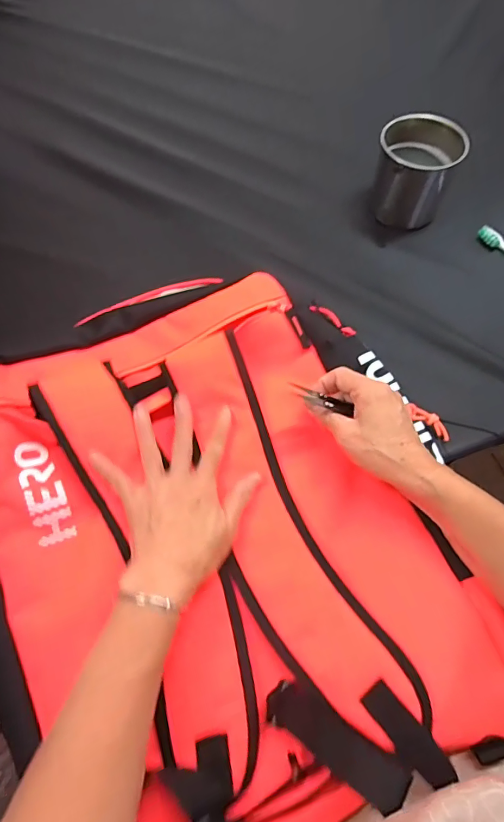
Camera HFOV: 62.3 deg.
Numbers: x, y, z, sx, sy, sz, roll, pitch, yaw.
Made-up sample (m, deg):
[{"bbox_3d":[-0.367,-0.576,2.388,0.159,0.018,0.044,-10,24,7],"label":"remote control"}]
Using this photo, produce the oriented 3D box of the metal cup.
[{"bbox_3d":[0.216,-0.316,0.565,0.099,0.121,0.099,0,65,0],"label":"metal cup"}]

